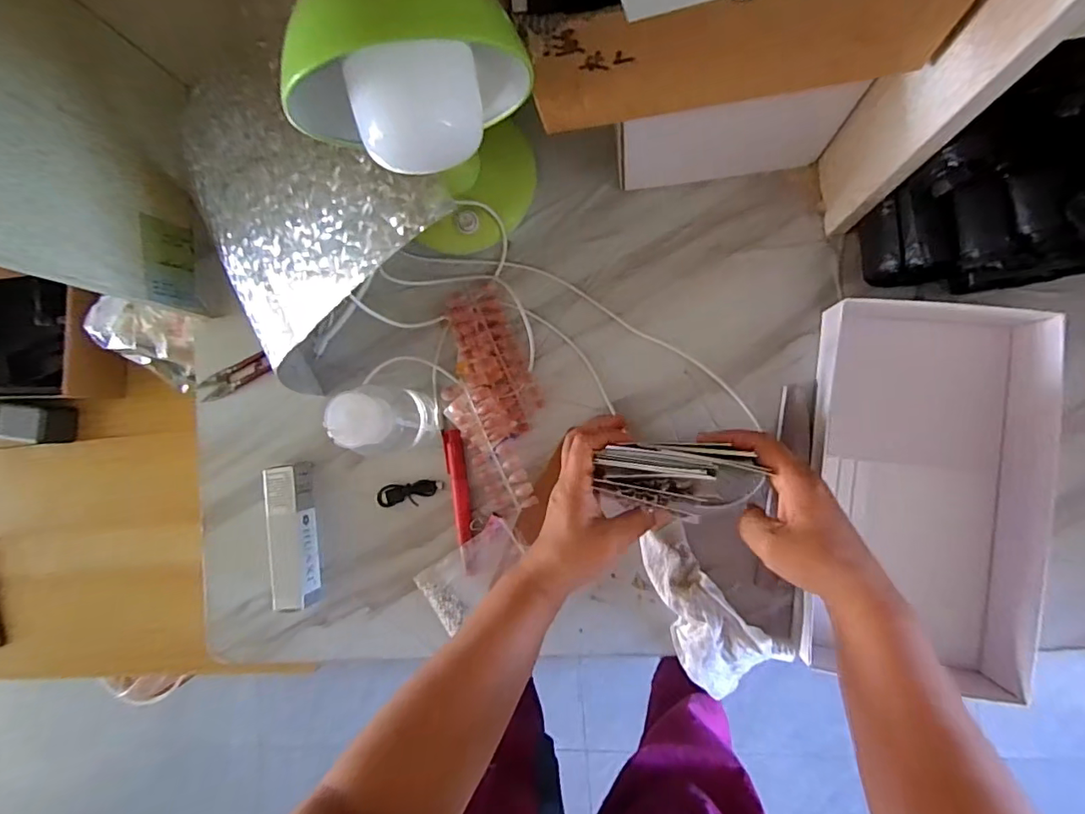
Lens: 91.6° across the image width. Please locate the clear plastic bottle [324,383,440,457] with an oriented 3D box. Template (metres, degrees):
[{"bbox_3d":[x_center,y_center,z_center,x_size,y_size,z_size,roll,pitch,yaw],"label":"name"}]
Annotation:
[{"bbox_3d":[-0.133,0.011,0.458,0.048,0.109,0.054,36,92,8],"label":"clear plastic bottle"}]

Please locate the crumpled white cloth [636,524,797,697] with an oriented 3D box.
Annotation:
[{"bbox_3d":[0.141,0.178,0.455,0.082,0.035,0.150,-33,83,5],"label":"crumpled white cloth"}]

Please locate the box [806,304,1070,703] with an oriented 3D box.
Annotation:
[{"bbox_3d":[0.305,0.071,0.426,0.168,0.050,0.307,5,88,8],"label":"box"}]

